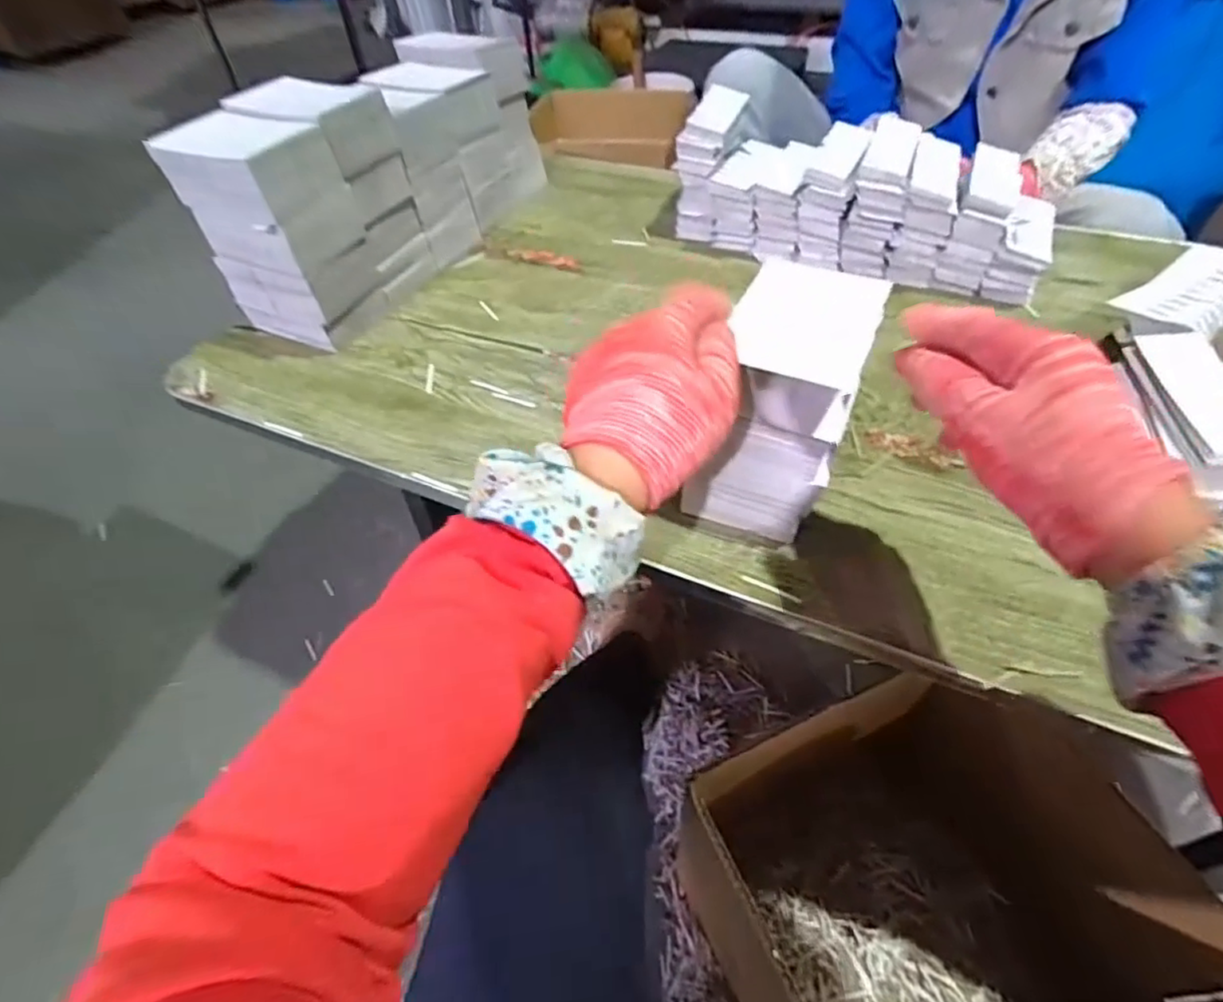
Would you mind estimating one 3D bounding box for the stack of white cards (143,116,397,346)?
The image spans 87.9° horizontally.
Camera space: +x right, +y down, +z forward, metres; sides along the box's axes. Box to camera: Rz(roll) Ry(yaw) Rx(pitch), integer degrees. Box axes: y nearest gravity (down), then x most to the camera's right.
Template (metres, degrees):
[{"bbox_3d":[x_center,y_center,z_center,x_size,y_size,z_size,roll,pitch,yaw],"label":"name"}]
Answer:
[{"bbox_3d":[-0.295,-0.236,0.568,0.119,0.170,0.091,15,52,16],"label":"stack of white cards"}]

